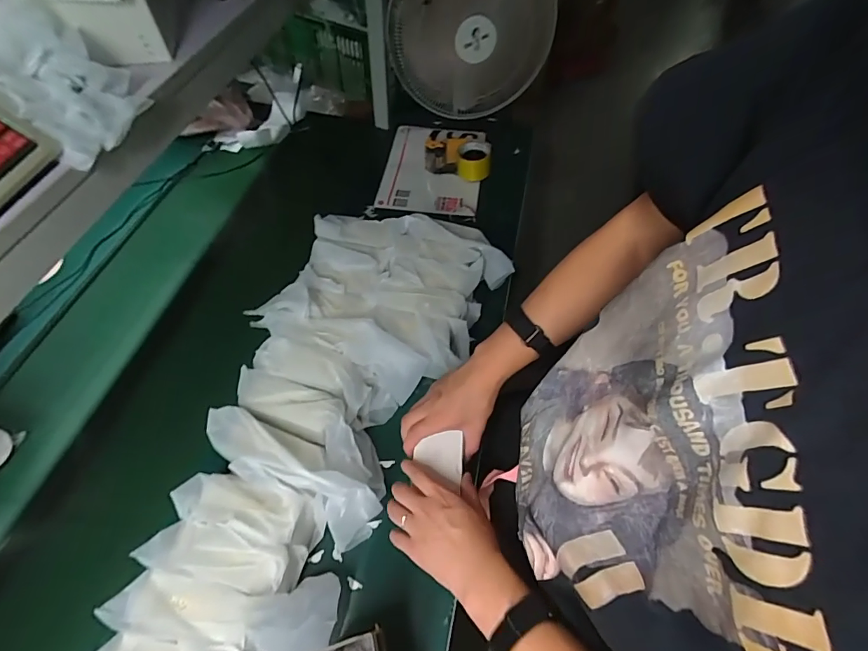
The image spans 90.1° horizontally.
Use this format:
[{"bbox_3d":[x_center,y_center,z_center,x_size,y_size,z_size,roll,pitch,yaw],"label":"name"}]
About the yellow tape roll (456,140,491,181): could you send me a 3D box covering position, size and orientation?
[{"bbox_3d":[0.100,-0.411,1.080,0.080,0.057,0.088,2,57,-1],"label":"yellow tape roll"}]

